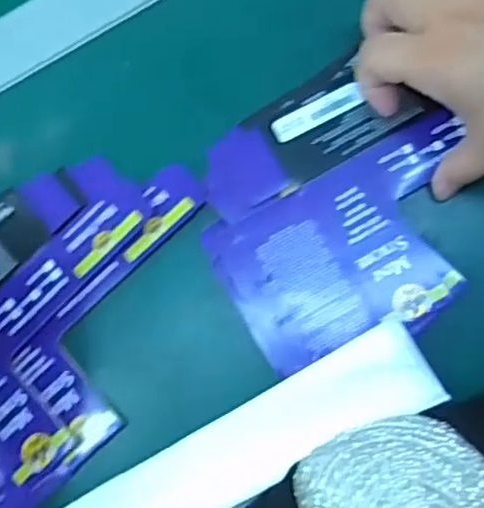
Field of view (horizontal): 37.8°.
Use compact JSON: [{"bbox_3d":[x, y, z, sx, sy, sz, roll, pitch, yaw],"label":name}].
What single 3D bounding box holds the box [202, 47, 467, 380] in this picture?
[{"bbox_3d":[0.050,-0.024,0.380,0.135,0.013,0.144,-18,83,5],"label":"box"}]

